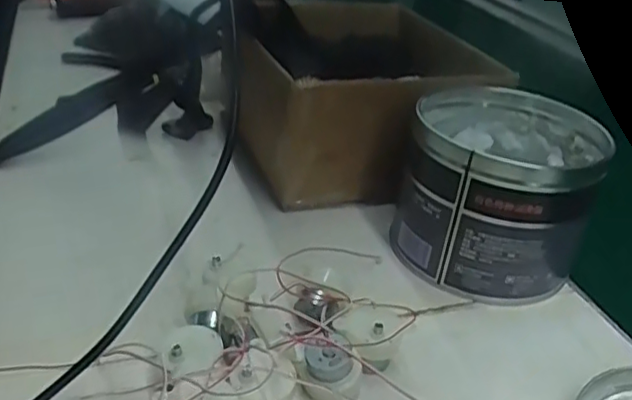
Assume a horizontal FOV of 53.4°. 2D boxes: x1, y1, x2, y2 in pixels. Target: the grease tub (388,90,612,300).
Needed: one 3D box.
[{"bbox_3d":[0.125,-0.010,0.443,0.124,0.102,0.133,4,31,-3],"label":"grease tub"}]

